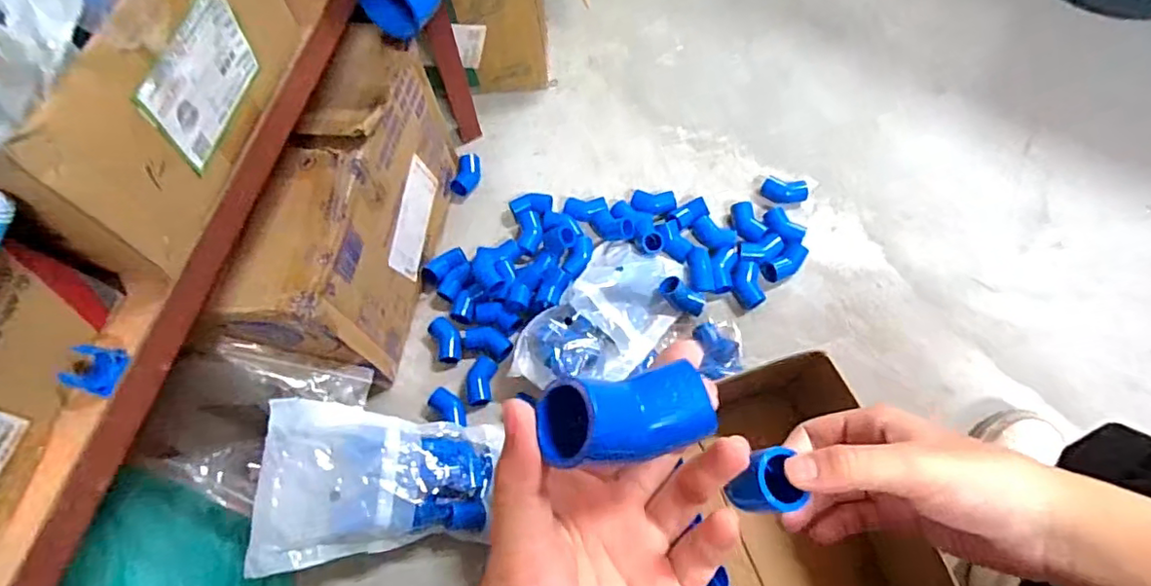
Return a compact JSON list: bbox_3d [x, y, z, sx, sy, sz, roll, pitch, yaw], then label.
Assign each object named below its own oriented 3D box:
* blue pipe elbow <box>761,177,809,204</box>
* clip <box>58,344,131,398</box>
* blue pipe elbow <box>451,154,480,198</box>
[{"bbox_3d":[0.260,-0.125,0.726,0.053,0.031,0.025,20,68,12],"label":"blue pipe elbow"},{"bbox_3d":[-0.280,0.043,0.340,0.015,0.025,0.027,16,67,10],"label":"clip"},{"bbox_3d":[-0.143,-0.155,0.770,0.025,0.034,0.061,10,67,8],"label":"blue pipe elbow"}]

